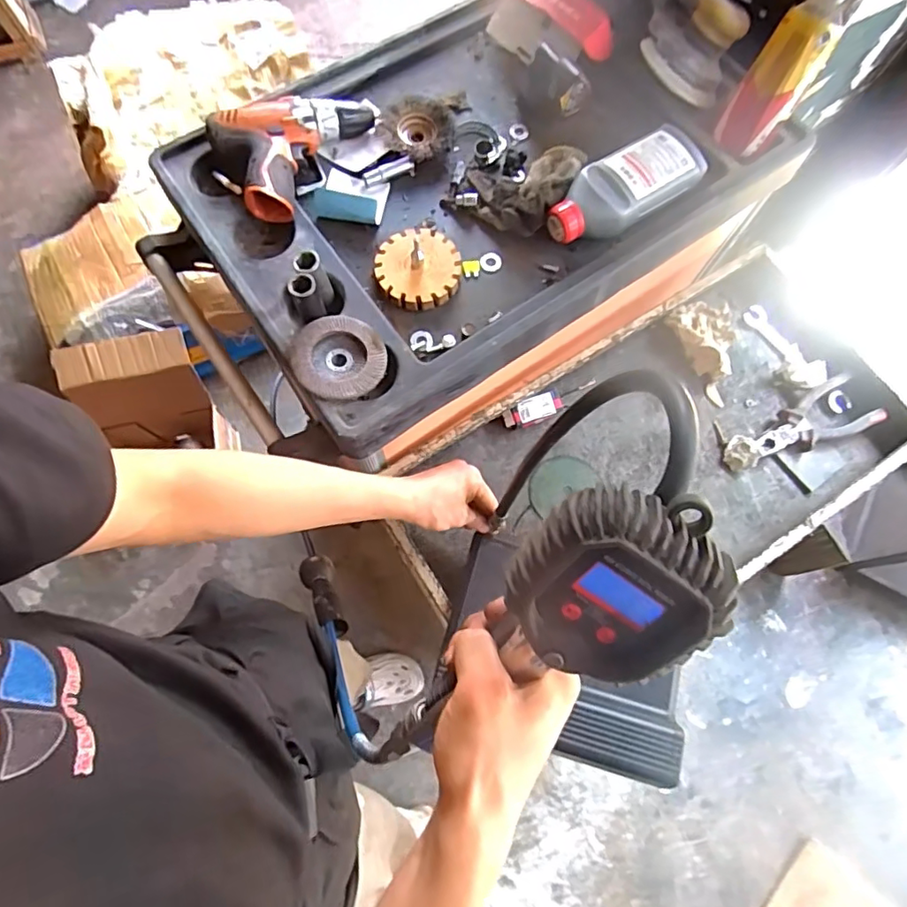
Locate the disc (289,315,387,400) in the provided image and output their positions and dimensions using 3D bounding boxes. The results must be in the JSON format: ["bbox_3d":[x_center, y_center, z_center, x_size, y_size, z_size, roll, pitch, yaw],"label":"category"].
[{"bbox_3d":[-0.113,-0.095,0.555,0.090,0.021,0.086,1,72,-2],"label":"disc"}]

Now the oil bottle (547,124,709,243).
[{"bbox_3d":[0.184,-0.288,0.605,0.177,0.041,0.077,-26,75,-10],"label":"oil bottle"}]

